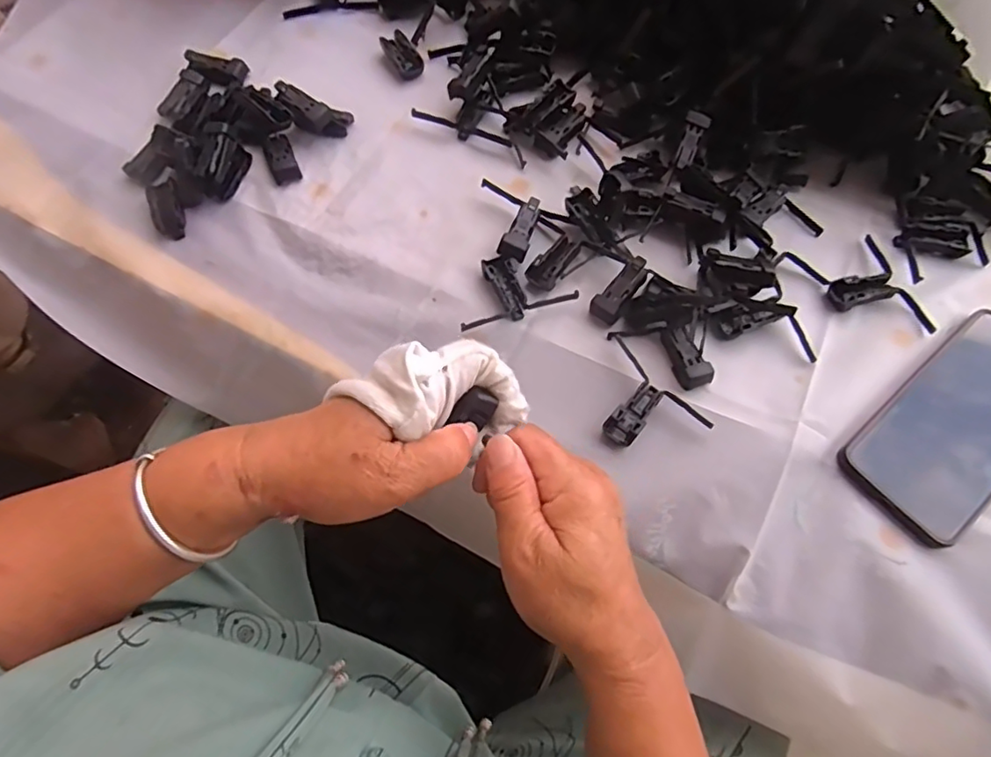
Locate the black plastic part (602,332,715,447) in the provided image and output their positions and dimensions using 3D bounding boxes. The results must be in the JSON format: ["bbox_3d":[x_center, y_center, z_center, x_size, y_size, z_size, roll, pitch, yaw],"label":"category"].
[{"bbox_3d":[0.088,0.014,0.370,0.053,0.013,0.086,-37,73,-14],"label":"black plastic part"}]

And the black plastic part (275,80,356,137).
[{"bbox_3d":[-0.145,-0.211,0.452,0.059,0.019,0.028,27,69,-11],"label":"black plastic part"}]

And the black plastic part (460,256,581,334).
[{"bbox_3d":[0.010,-0.066,0.404,0.083,0.011,0.049,-18,69,-7],"label":"black plastic part"}]

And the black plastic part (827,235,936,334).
[{"bbox_3d":[0.264,-0.064,0.406,0.050,0.011,0.080,-10,68,-4],"label":"black plastic part"}]

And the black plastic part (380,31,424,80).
[{"bbox_3d":[-0.080,-0.278,0.493,0.022,0.015,0.044,-32,71,-12],"label":"black plastic part"}]

